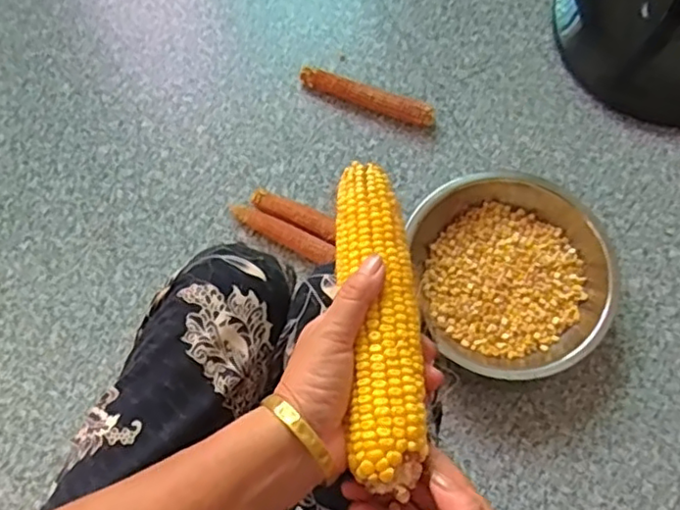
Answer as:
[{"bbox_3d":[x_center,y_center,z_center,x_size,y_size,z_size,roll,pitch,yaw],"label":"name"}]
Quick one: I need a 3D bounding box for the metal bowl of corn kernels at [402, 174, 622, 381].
[{"bbox_3d":[0.242,0.023,0.855,0.260,0.073,0.277,0,69,1],"label":"metal bowl of corn kernels"}]

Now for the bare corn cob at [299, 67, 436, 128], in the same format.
[{"bbox_3d":[0.041,-0.244,0.975,0.217,0.031,0.032,19,70,8],"label":"bare corn cob"}]

